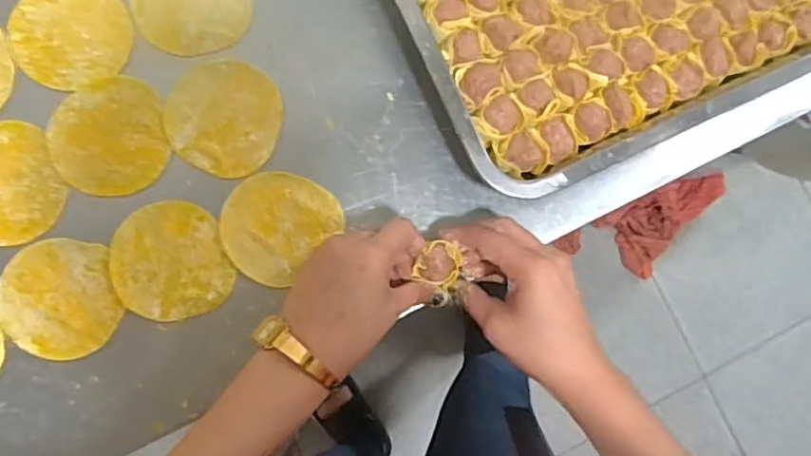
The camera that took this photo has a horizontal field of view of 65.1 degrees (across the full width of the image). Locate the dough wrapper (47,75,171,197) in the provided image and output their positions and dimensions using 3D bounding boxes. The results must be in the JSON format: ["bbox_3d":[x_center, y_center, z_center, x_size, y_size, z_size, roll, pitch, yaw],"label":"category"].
[{"bbox_3d":[-0.209,-0.064,0.449,0.077,0.004,0.082,1,85,-7],"label":"dough wrapper"}]

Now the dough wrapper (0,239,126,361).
[{"bbox_3d":[-0.238,0.049,0.435,0.077,0.006,0.080,1,85,-7],"label":"dough wrapper"}]

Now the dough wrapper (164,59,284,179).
[{"bbox_3d":[-0.131,-0.081,0.458,0.080,0.004,0.079,1,85,-7],"label":"dough wrapper"}]

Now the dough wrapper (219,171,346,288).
[{"bbox_3d":[-0.093,-0.002,0.457,0.076,0.004,0.079,1,85,-7],"label":"dough wrapper"}]

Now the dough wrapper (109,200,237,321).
[{"bbox_3d":[-0.166,0.023,0.448,0.076,0.004,0.083,1,85,-7],"label":"dough wrapper"}]

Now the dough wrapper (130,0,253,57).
[{"bbox_3d":[-0.157,-0.167,0.463,0.079,0.004,0.082,1,85,-7],"label":"dough wrapper"}]

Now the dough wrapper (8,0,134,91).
[{"bbox_3d":[-0.240,-0.142,0.455,0.080,0.005,0.081,0,88,-4],"label":"dough wrapper"}]

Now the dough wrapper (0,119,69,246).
[{"bbox_3d":[-0.281,-0.030,0.440,0.077,0.005,0.082,1,85,-7],"label":"dough wrapper"}]

